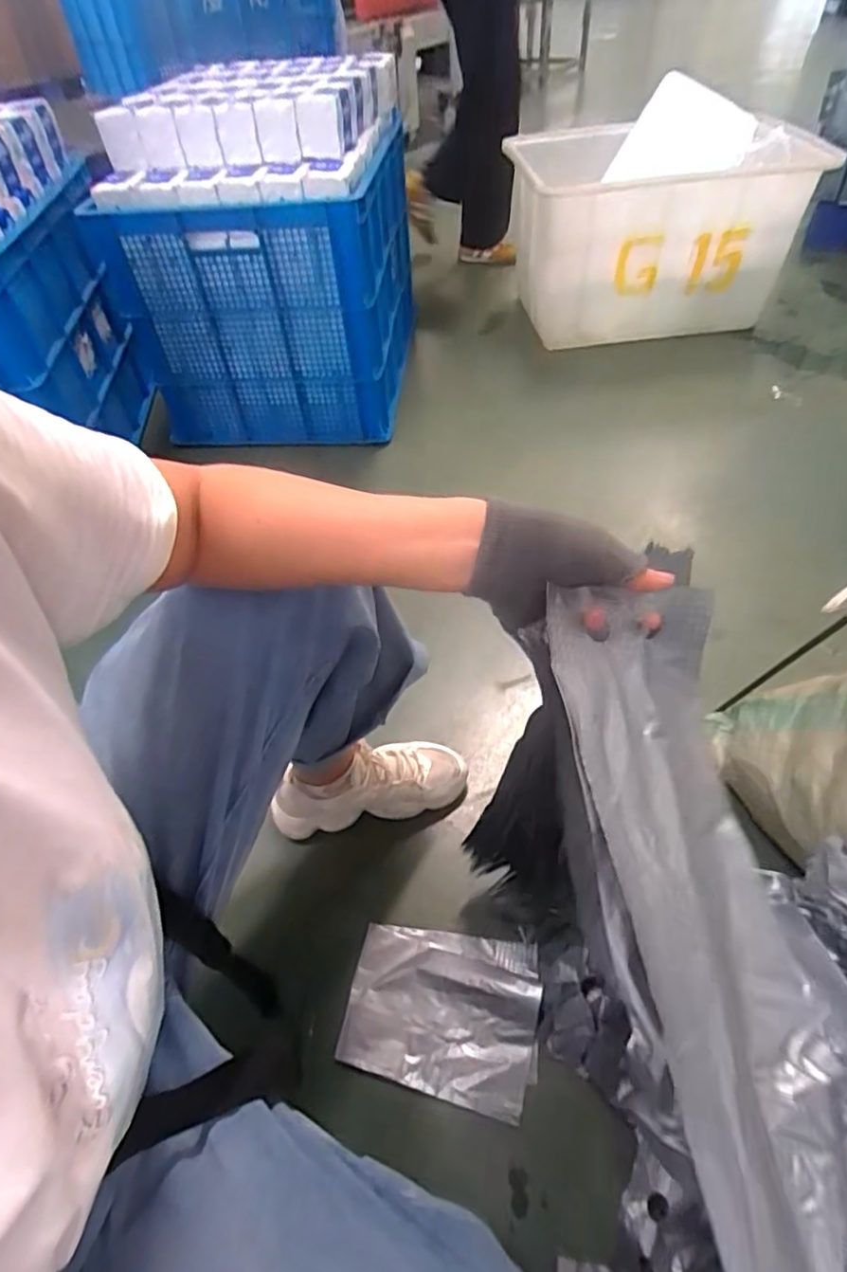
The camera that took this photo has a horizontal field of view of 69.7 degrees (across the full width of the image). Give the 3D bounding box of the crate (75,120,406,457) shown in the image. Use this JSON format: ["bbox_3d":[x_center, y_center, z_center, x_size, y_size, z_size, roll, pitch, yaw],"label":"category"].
[{"bbox_3d":[-0.356,-0.912,1.589,0.634,0.528,0.704,1,50,5],"label":"crate"}]

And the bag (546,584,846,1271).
[{"bbox_3d":[0.171,0.160,0.375,0.121,0.078,0.390,-9,71,-3],"label":"bag"}]

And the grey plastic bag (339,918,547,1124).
[{"bbox_3d":[0.020,0.430,0.702,0.218,0.026,0.166,6,51,9],"label":"grey plastic bag"}]

